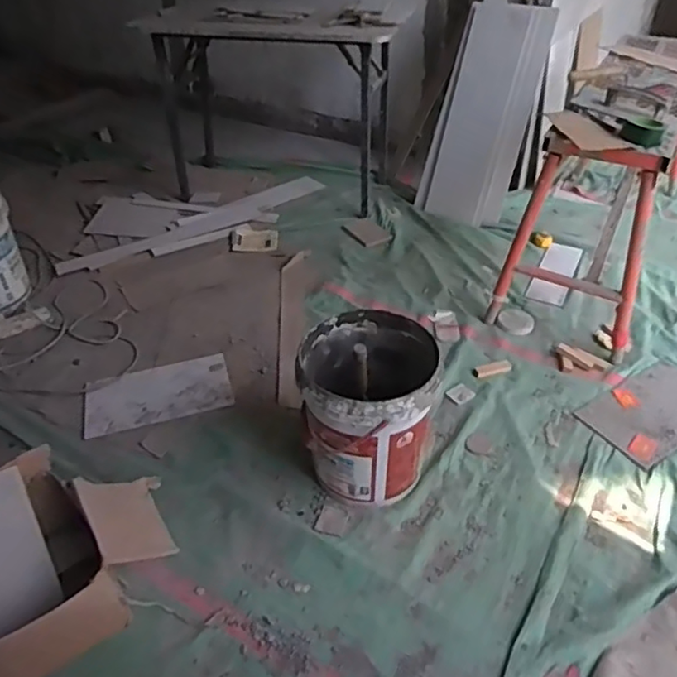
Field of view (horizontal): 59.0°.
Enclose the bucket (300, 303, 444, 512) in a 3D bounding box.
[{"bbox_3d":[0.068,0.169,1.389,0.297,0.359,0.320,-1,39,1],"label":"bucket"}]

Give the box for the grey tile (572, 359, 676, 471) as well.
[{"bbox_3d":[0.849,0.193,1.601,0.377,0.010,0.225,-26,46,-20],"label":"grey tile"}]

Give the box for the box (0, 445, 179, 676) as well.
[{"bbox_3d":[-0.585,0.429,1.184,0.452,0.173,0.395,-24,44,-24],"label":"box"}]

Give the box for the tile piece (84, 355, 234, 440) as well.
[{"bbox_3d":[-0.506,0.153,1.682,0.391,0.008,0.217,-12,40,-12],"label":"tile piece"}]

